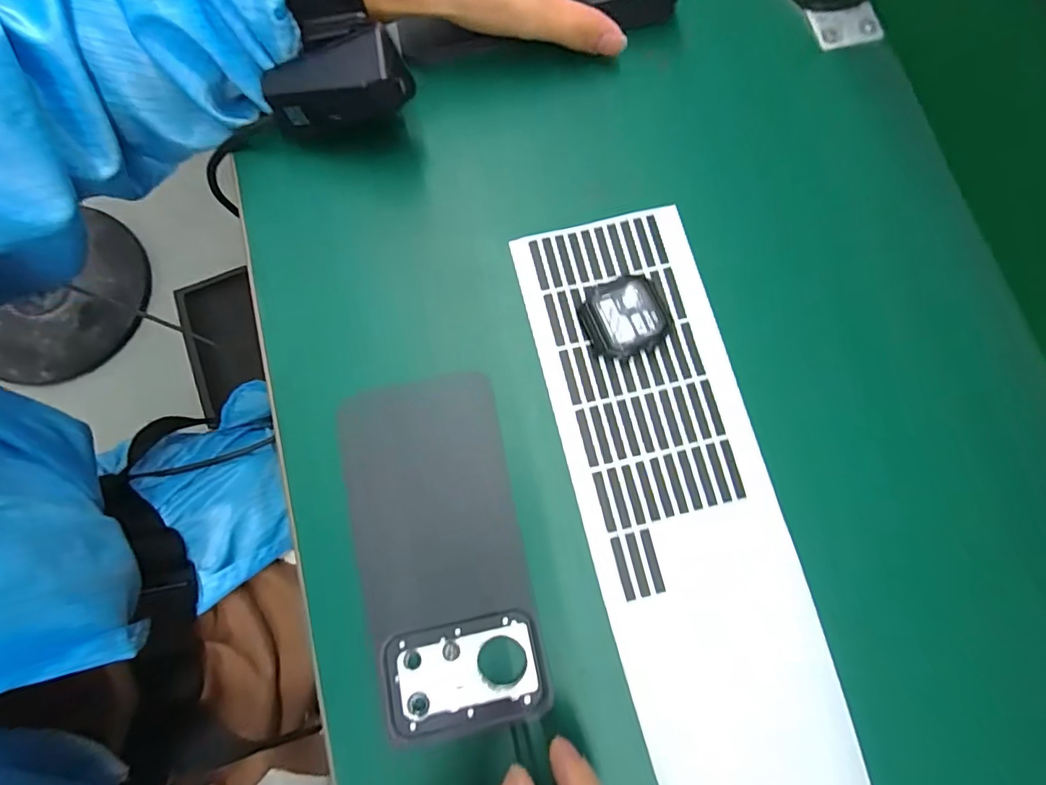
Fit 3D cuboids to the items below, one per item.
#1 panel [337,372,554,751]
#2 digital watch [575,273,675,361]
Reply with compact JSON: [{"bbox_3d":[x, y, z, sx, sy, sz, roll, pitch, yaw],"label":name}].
[{"bbox_3d":[-0.041,0.072,0.243,0.078,0.006,0.160,-12,72,-2],"label":"panel"},{"bbox_3d":[0.052,-0.038,0.259,0.041,0.012,0.038,-21,79,-5],"label":"digital watch"}]

